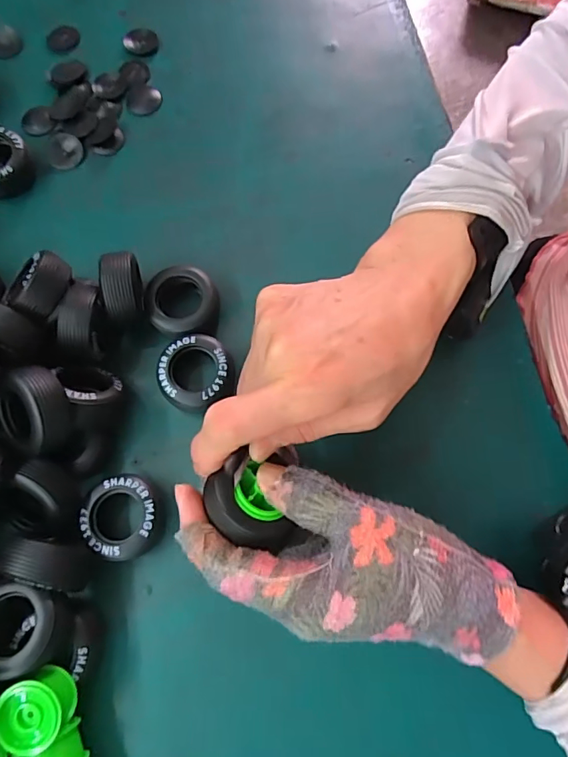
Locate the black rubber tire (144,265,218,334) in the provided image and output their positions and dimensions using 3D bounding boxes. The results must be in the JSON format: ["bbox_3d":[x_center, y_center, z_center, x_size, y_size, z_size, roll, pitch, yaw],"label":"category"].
[{"bbox_3d":[-0.069,-0.052,0.329,0.046,0.023,0.047,0,76,0],"label":"black rubber tire"}]

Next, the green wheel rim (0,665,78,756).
[{"bbox_3d":[-0.127,0.171,0.248,0.031,0.024,0.032,0,76,2],"label":"green wheel rim"}]

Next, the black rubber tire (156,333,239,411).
[{"bbox_3d":[-0.058,-0.003,0.317,0.048,0.026,0.049,0,76,0],"label":"black rubber tire"}]

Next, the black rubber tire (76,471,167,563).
[{"bbox_3d":[-0.099,0.084,0.292,0.045,0.026,0.048,2,76,0],"label":"black rubber tire"}]

